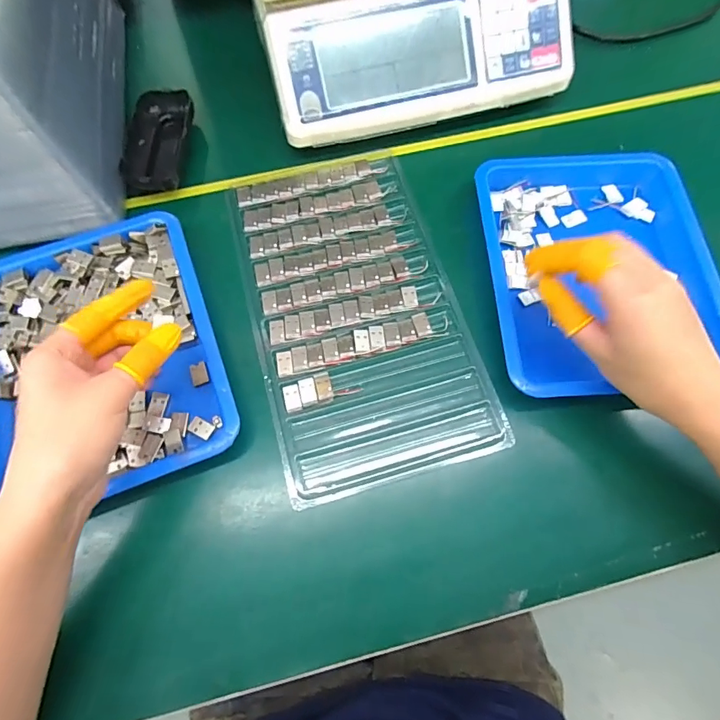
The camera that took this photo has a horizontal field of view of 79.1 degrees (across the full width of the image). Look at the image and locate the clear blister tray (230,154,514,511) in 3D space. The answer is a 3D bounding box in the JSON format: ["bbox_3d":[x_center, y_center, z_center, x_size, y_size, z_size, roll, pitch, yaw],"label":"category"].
[{"bbox_3d":[-0.006,-0.045,0.356,0.158,0.011,0.282,-15,72,-5],"label":"clear blister tray"}]

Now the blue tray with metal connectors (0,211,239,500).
[{"bbox_3d":[-0.202,-0.004,0.331,0.176,0.027,0.216,-21,73,-7],"label":"blue tray with metal connectors"}]

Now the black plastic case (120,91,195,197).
[{"bbox_3d":[-0.190,-0.207,0.415,0.052,0.023,0.116,3,71,1],"label":"black plastic case"}]

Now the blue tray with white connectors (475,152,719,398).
[{"bbox_3d":[0.190,-0.083,0.355,0.173,0.027,0.229,-3,71,-1],"label":"blue tray with white connectors"}]

